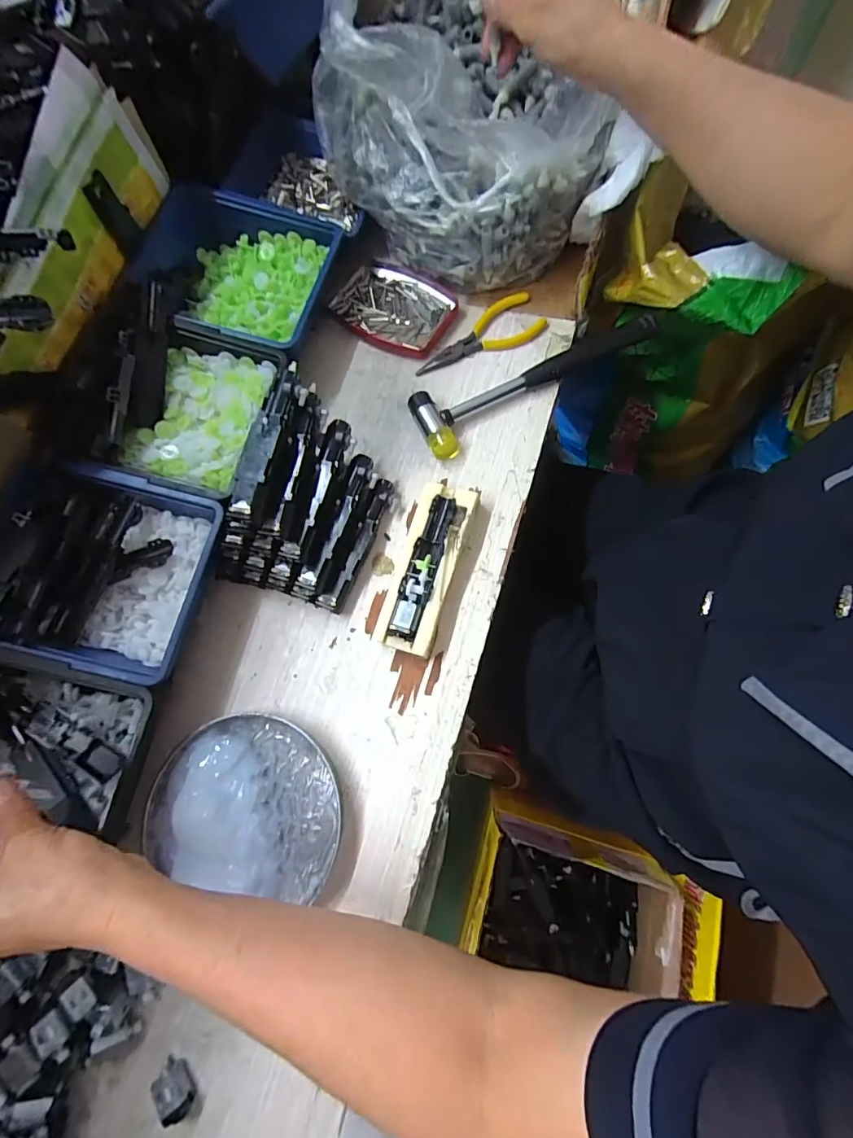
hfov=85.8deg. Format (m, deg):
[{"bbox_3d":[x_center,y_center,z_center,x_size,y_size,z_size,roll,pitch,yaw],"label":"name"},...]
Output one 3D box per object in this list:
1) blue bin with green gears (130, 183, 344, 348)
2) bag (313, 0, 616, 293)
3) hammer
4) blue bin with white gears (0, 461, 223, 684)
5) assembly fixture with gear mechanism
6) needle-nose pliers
[{"bbox_3d":[-0.179,-0.273,0.432,0.178,0.052,0.147,18,76,11],"label":"blue bin with green gears"},{"bbox_3d":[0.018,-0.428,0.403,0.216,0.145,0.306,-17,77,-6],"label":"bag"},{"bbox_3d":[0.092,-0.179,0.410,0.225,0.034,0.061,-31,73,-4],"label":"hammer"},{"bbox_3d":[-0.252,0.000,0.360,0.160,0.065,0.148,12,76,9],"label":"blue bin with white gears"},{"bbox_3d":[0.001,-0.003,0.369,0.047,0.028,0.138,17,76,10],"label":"assembly fixture with gear mechanism"},{"bbox_3d":[0.048,-0.221,0.433,0.126,0.012,0.051,-22,72,-1],"label":"needle-nose pliers"}]

